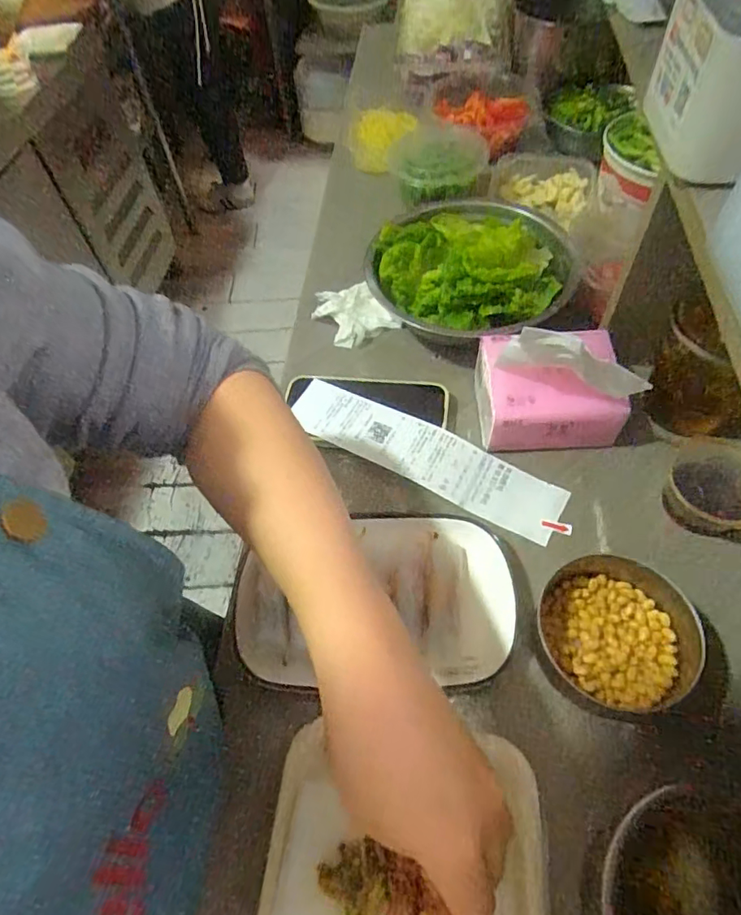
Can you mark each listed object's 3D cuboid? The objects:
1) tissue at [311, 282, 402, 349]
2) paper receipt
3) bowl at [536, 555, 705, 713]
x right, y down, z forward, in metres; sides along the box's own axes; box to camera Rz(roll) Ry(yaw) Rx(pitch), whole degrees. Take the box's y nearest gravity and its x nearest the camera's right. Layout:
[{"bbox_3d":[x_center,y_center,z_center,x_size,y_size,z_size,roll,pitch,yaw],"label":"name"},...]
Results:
[{"bbox_3d":[-0.018,-0.148,0.564,0.072,0.025,0.063,-24,59,-11],"label":"tissue"},{"bbox_3d":[0.044,-0.004,0.470,0.247,0.013,0.056,23,61,18],"label":"paper receipt"},{"bbox_3d":[0.165,0.118,0.366,0.095,0.053,0.084,17,60,14],"label":"bowl"}]

